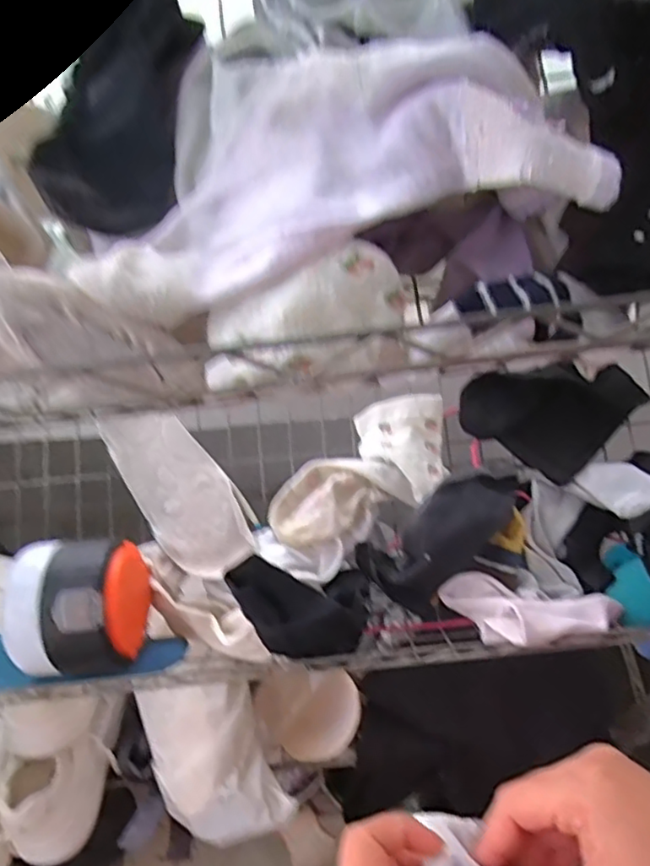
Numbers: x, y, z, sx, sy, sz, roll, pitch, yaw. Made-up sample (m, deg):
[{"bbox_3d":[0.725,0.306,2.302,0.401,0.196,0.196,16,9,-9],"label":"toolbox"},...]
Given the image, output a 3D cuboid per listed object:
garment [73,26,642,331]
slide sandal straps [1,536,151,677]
[{"bbox_3d":[-0.001,-0.134,0.287,0.214,0.060,0.132,-12,46,-5],"label":"garment"},{"bbox_3d":[-0.214,0.144,0.522,0.097,0.084,0.104,-2,46,5],"label":"slide sandal straps"}]

